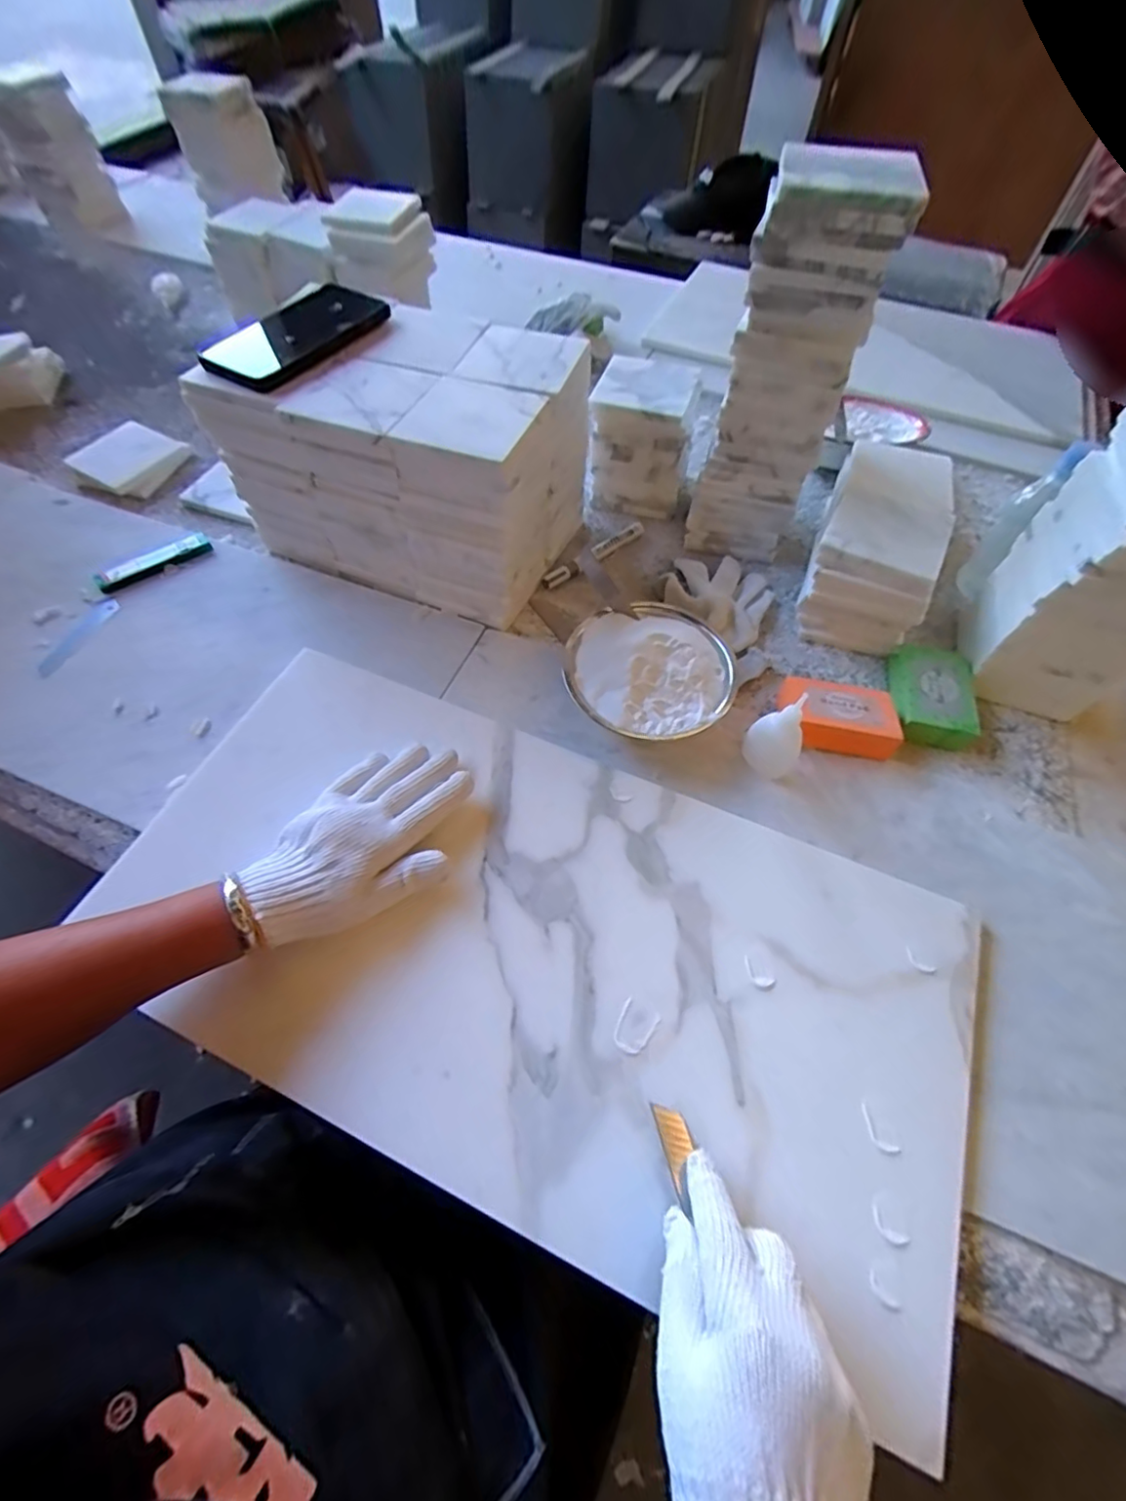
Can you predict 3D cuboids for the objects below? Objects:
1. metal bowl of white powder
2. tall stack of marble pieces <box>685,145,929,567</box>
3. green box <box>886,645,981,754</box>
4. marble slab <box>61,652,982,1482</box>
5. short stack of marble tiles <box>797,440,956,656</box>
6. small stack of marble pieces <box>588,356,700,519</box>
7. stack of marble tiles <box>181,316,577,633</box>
[{"bbox_3d":[0.074,-0.066,0.506,0.136,0.052,0.142,1,61,-2],"label":"metal bowl of white powder"},{"bbox_3d":[0.203,-0.331,0.535,0.110,0.307,0.101,29,63,16],"label":"tall stack of marble pieces"},{"bbox_3d":[0.342,-0.052,0.521,0.068,0.028,0.096,16,58,8],"label":"green box"},{"bbox_3d":[-0.030,0.135,0.408,0.604,0.025,0.302,21,59,12],"label":"marble slab"},{"bbox_3d":[0.325,-0.225,0.580,0.106,0.105,0.240,23,62,13],"label":"short stack of marble tiles"},{"bbox_3d":[0.091,-0.356,0.653,0.109,0.130,0.104,13,60,5],"label":"small stack of marble pieces"},{"bbox_3d":[-0.150,-0.296,0.579,0.304,0.184,0.217,19,61,11],"label":"stack of marble tiles"}]

